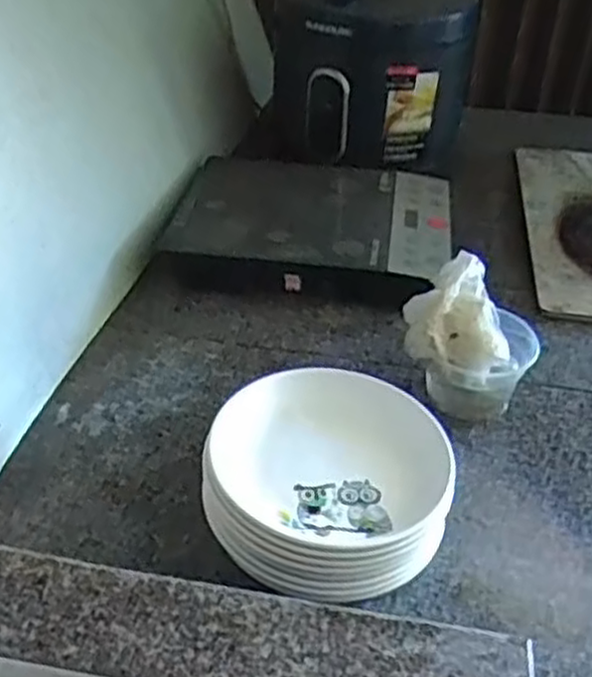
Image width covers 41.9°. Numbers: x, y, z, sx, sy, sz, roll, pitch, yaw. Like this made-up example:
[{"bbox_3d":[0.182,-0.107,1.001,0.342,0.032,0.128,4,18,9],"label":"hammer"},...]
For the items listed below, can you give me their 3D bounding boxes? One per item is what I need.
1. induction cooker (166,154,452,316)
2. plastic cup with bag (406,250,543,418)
[{"bbox_3d":[0.022,-0.164,1.065,0.368,0.069,0.314,8,39,8],"label":"induction cooker"},{"bbox_3d":[0.176,0.004,0.805,0.129,0.133,0.103,18,41,20],"label":"plastic cup with bag"}]

